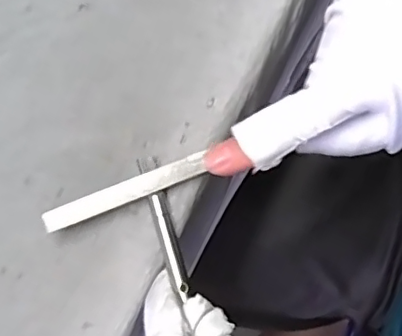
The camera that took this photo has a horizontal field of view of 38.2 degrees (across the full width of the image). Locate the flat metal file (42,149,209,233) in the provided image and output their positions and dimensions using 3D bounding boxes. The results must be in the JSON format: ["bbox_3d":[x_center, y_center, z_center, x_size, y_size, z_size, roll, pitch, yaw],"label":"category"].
[{"bbox_3d":[-0.033,0.010,0.256,0.074,0.004,0.010,-21,82,-8],"label":"flat metal file"}]

